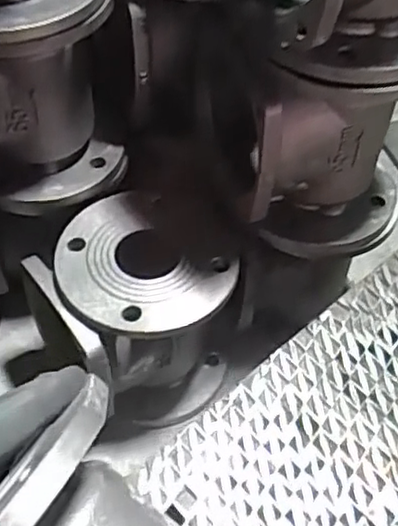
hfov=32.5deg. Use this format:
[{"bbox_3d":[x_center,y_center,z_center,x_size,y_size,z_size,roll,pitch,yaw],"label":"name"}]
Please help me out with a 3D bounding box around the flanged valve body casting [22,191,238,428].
[{"bbox_3d":[-0.071,0.059,0.757,0.162,0.205,0.181,-35,61,-27],"label":"flanged valve body casting"}]

